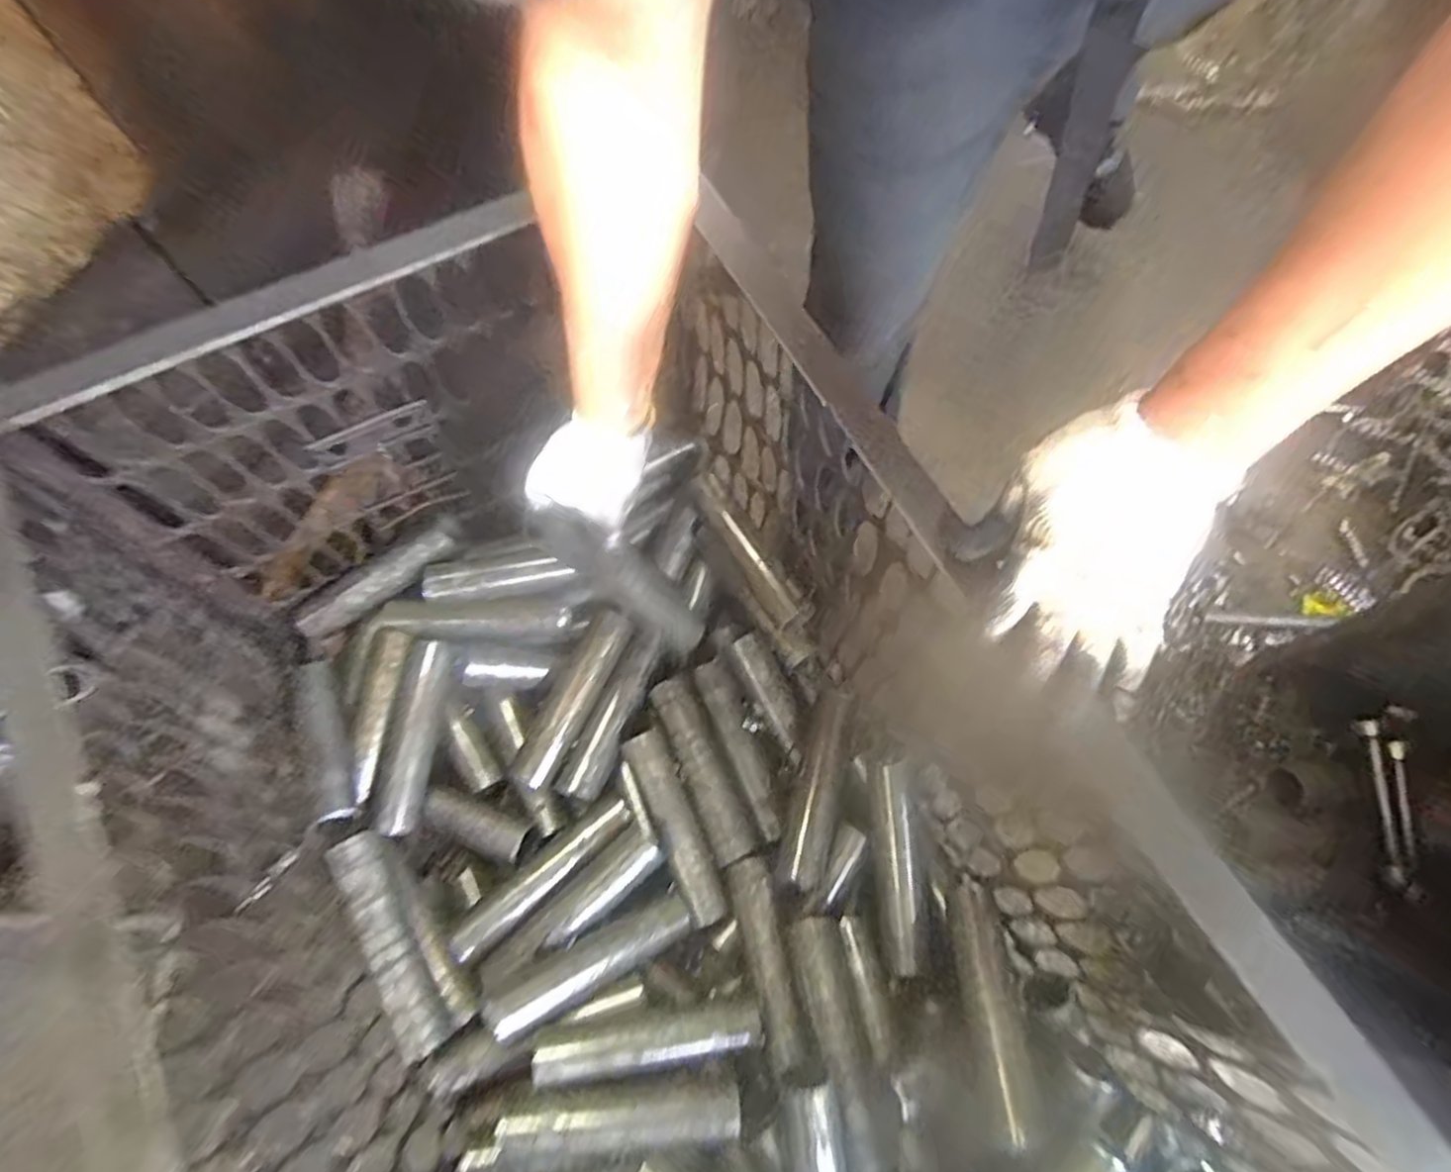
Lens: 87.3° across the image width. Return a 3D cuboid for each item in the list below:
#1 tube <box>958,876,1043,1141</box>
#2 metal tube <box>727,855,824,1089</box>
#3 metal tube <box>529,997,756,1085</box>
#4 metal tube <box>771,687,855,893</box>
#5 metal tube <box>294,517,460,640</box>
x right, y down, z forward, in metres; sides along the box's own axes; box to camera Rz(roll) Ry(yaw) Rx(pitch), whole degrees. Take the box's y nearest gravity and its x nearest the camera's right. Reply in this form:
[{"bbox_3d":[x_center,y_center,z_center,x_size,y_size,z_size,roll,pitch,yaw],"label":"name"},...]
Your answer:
[{"bbox_3d":[0.218,0.327,0.608,0.030,0.027,0.193,2,40,0],"label":"tube"},{"bbox_3d":[0.040,0.333,0.667,0.039,0.036,0.183,-12,54,-6],"label":"metal tube"},{"bbox_3d":[-0.063,0.376,0.630,0.180,0.038,0.034,-7,70,-4],"label":"metal tube"},{"bbox_3d":[0.088,0.191,0.731,0.039,0.043,0.189,17,70,5],"label":"metal tube"},{"bbox_3d":[-0.357,-0.008,0.779,0.190,0.028,0.030,-34,73,3],"label":"metal tube"}]

